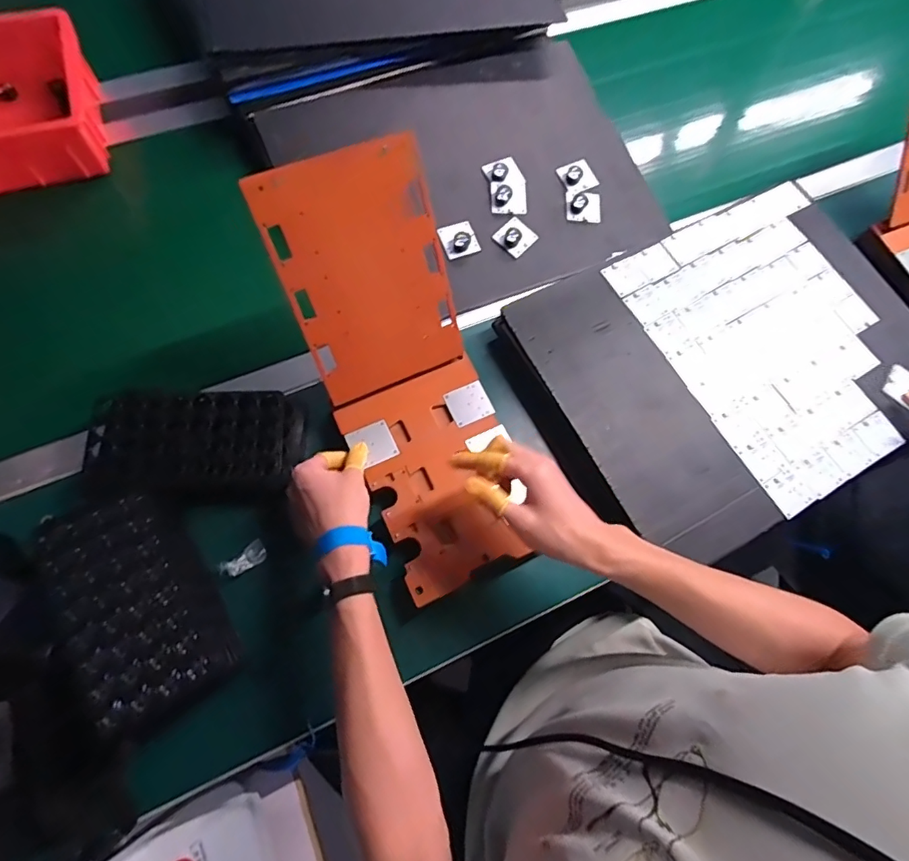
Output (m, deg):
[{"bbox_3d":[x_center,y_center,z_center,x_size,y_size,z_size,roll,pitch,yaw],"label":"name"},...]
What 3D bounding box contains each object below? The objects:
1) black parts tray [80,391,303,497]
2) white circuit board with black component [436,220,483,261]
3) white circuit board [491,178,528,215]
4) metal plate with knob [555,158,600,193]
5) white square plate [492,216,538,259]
[{"bbox_3d":[-0.281,0.013,0.561,0.210,0.032,0.110,0,71,-5],"label":"black parts tray"},{"bbox_3d":[0.007,-0.262,0.701,0.048,0.017,0.051,-19,72,-8],"label":"white circuit board with black component"},{"bbox_3d":[0.077,-0.329,0.724,0.050,0.016,0.050,-1,70,-2],"label":"white circuit board"},{"bbox_3d":[0.180,-0.369,0.748,0.049,0.016,0.046,-26,73,-10],"label":"metal plate with knob"},{"bbox_3d":[0.085,-0.270,0.710,0.047,0.025,0.050,42,73,10],"label":"white square plate"}]

